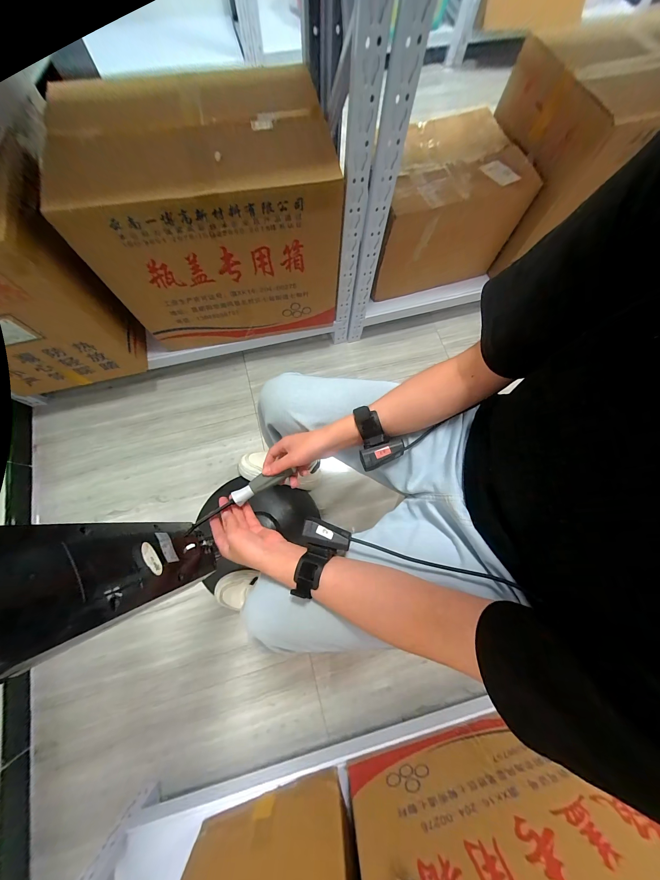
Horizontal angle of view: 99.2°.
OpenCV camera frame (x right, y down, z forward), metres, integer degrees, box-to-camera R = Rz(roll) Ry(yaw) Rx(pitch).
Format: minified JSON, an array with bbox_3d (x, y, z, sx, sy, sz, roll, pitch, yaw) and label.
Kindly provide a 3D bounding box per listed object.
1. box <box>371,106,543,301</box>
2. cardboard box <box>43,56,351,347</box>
[{"bbox_3d":[0.336,-0.762,0.955,0.480,0.333,0.318,-17,74,-7],"label":"box"},{"bbox_3d":[-0.333,-0.604,0.819,0.672,0.503,0.362,-6,73,-4],"label":"cardboard box"}]

